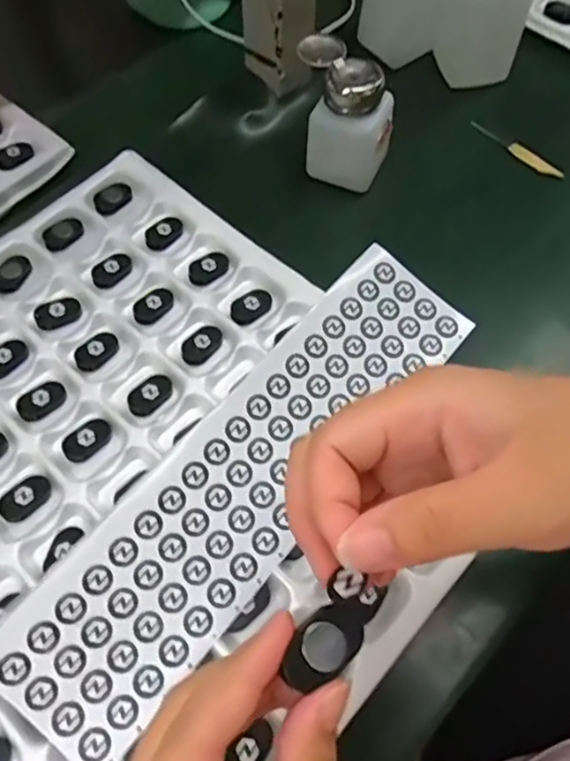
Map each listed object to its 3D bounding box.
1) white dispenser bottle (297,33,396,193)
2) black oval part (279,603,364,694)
[{"bbox_3d":[0.042,-0.188,0.418,0.067,0.081,0.052,10,62,3],"label":"white dispenser bottle"},{"bbox_3d":[0.011,0.082,0.181,0.028,0.006,0.017,-37,69,-19],"label":"black oval part"}]

